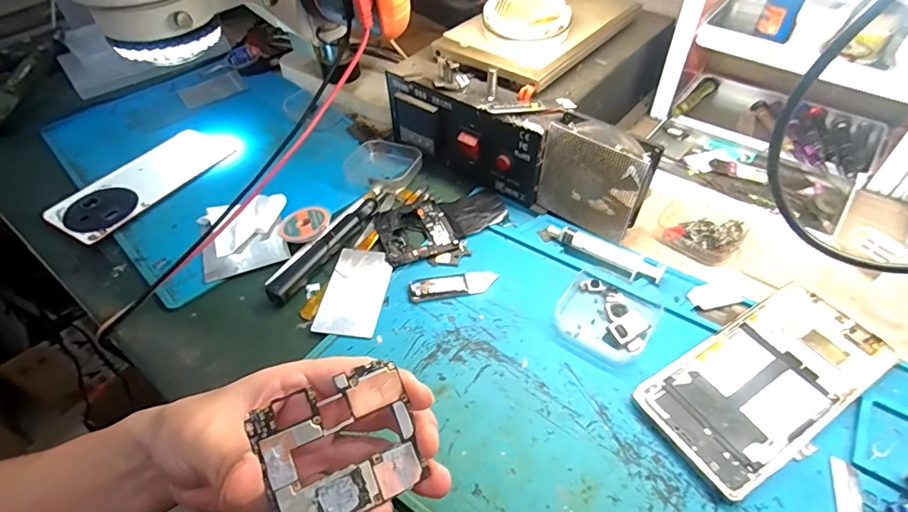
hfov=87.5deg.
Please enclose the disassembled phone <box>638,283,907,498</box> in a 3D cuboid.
[{"bbox_3d":[0.199,0.077,0.300,0.158,0.009,0.075,-27,53,-18],"label":"disassembled phone"}]

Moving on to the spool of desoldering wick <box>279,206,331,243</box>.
[{"bbox_3d":[-0.127,-0.026,0.405,0.043,0.011,0.045,-2,49,2],"label":"spool of desoldering wick"}]

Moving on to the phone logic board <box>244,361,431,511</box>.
[{"bbox_3d":[-0.048,0.083,0.205,0.064,0.004,0.054,-18,82,-23],"label":"phone logic board"}]

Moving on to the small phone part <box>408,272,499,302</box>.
[{"bbox_3d":[-0.001,0.022,0.363,0.066,0.006,0.019,-10,49,-5],"label":"small phone part"}]

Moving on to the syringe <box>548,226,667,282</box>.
[{"bbox_3d":[0.118,-0.005,0.373,0.092,0.012,0.018,27,56,24],"label":"syringe"}]

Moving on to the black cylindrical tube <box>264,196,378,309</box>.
[{"bbox_3d":[-0.104,-0.007,0.390,0.014,0.013,0.123,24,55,22],"label":"black cylindrical tube"}]

